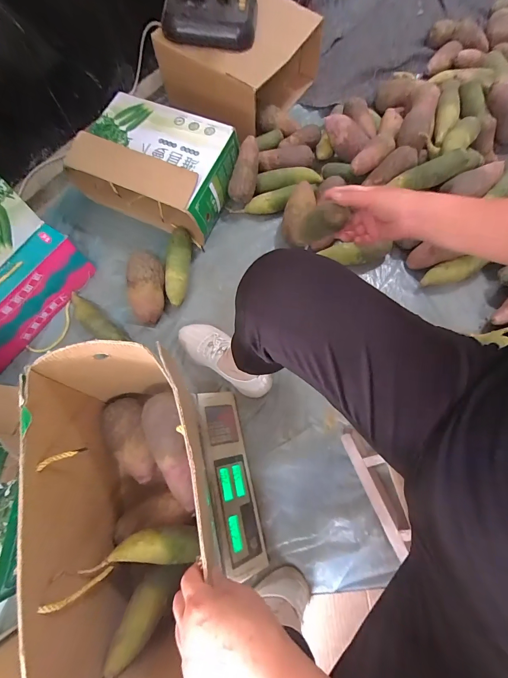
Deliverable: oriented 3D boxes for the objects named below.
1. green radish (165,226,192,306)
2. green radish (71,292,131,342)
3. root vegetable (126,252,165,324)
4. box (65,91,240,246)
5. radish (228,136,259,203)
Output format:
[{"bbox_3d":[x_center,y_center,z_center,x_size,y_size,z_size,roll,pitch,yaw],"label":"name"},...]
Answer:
[{"bbox_3d":[-0.187,-0.190,0.789,0.056,0.065,0.225,0,72,1],"label":"green radish"},{"bbox_3d":[-0.377,-0.046,0.743,0.189,0.047,0.052,37,76,12],"label":"green radish"},{"bbox_3d":[-0.253,-0.121,0.750,0.079,0.078,0.161,-7,72,-1],"label":"root vegetable"},{"bbox_3d":[-0.250,-0.448,0.824,0.373,0.146,0.247,24,74,8],"label":"box"},{"bbox_3d":[-0.021,-0.444,0.820,0.068,0.052,0.163,12,88,5],"label":"radish"}]

